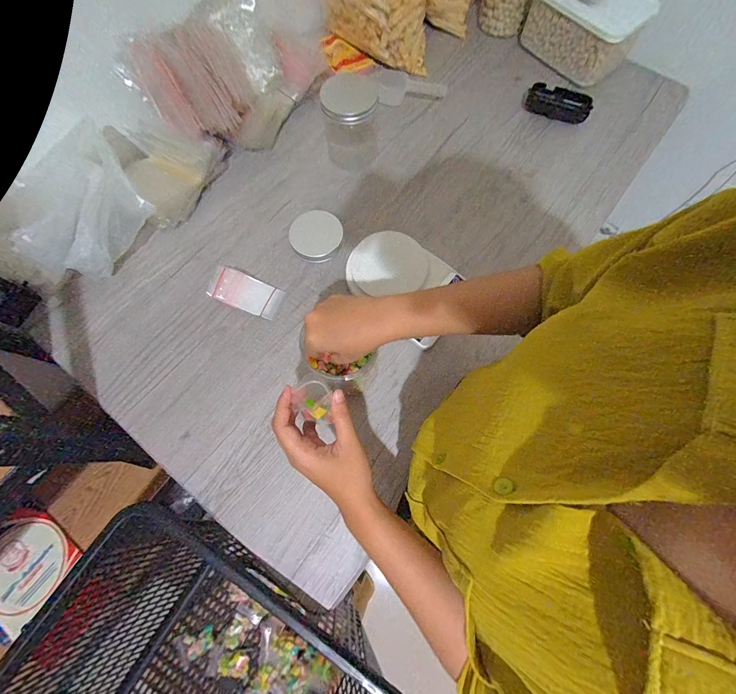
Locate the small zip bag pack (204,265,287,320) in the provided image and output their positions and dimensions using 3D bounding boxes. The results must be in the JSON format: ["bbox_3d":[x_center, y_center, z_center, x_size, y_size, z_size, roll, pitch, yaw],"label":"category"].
[{"bbox_3d":[-0.188,-0.084,0.519,0.106,0.026,0.054,20,75,7],"label":"small zip bag pack"}]

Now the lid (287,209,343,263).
[{"bbox_3d":[-0.083,-0.179,0.542,0.082,0.013,0.083,0,74,1],"label":"lid"}]

